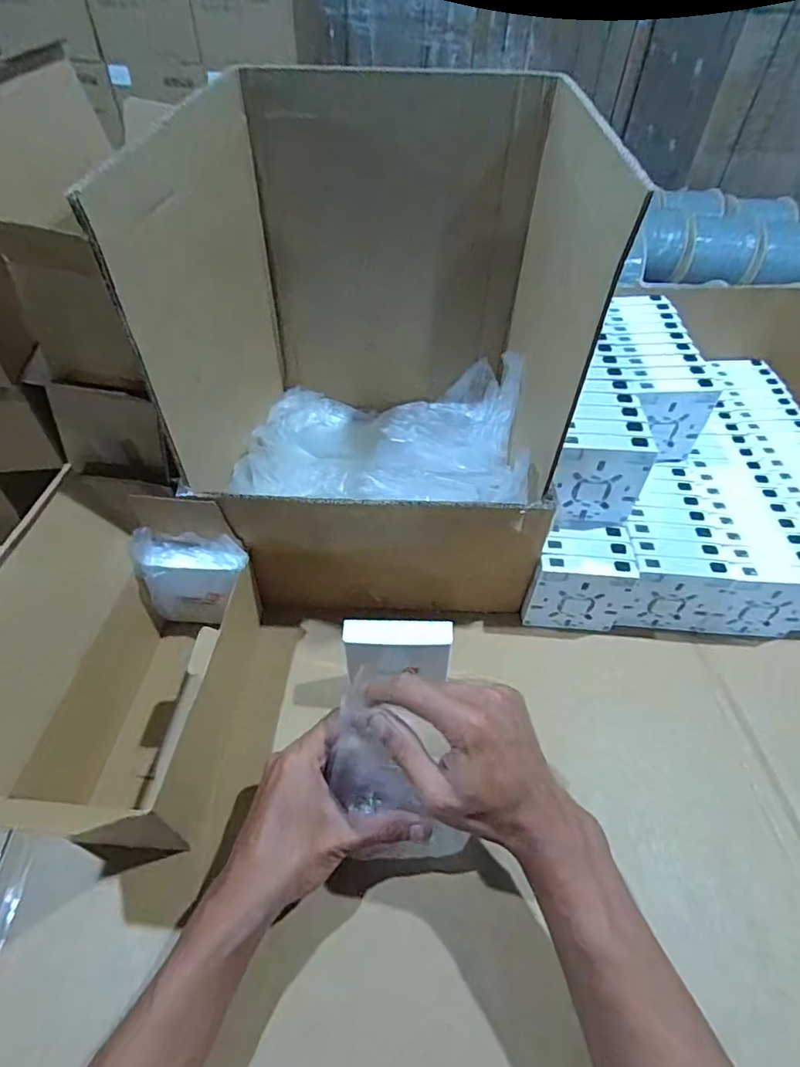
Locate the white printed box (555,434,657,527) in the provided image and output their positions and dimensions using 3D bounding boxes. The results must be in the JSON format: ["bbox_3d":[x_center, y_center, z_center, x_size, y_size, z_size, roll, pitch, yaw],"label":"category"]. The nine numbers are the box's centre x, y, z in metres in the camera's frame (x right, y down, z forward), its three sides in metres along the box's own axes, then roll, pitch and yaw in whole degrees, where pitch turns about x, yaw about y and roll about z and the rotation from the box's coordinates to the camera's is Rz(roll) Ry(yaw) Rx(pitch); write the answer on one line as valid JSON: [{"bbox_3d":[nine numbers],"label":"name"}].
[{"bbox_3d":[0.177,-0.047,0.486,0.078,0.087,0.023,4,48,1],"label":"white printed box"}]

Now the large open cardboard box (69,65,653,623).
[{"bbox_3d":[-0.029,-0.159,0.495,0.335,0.349,0.333,5,48,2],"label":"large open cardboard box"}]

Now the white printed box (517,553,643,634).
[{"bbox_3d":[0.166,0.057,0.503,0.088,0.083,0.024,6,48,2],"label":"white printed box"}]

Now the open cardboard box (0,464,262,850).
[{"bbox_3d":[-0.197,0.091,0.405,0.134,0.176,0.223,5,48,2],"label":"open cardboard box"}]

